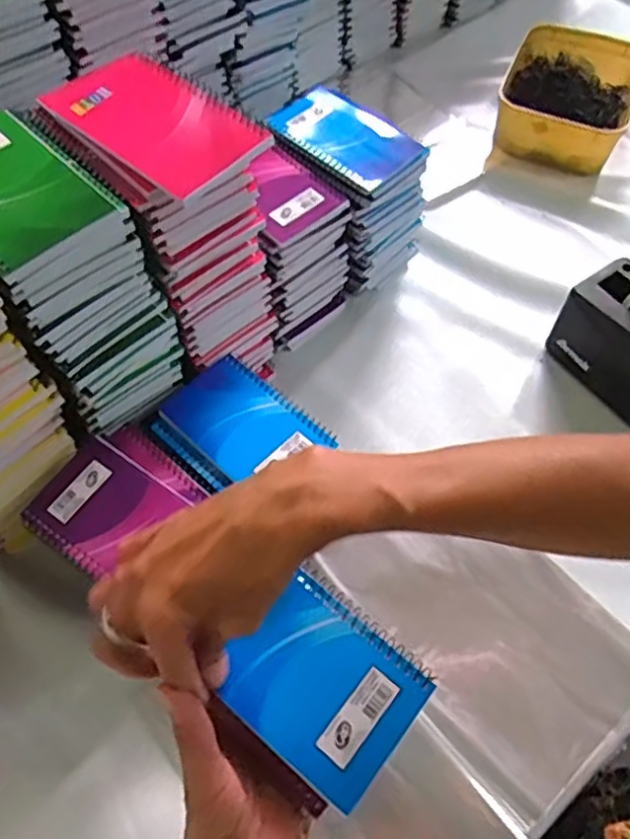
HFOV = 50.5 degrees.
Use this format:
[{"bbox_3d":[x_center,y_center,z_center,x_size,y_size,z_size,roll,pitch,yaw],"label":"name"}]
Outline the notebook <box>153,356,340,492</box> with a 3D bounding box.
[{"bbox_3d":[-0.066,0.007,0.546,0.128,0.017,0.095,40,68,20],"label":"notebook"}]

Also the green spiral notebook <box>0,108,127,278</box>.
[{"bbox_3d":[-0.190,-0.148,0.412,0.090,0.005,0.125,-39,68,-20],"label":"green spiral notebook"}]

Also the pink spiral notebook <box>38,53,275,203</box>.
[{"bbox_3d":[-0.108,-0.201,0.449,0.083,0.015,0.140,-40,68,-20],"label":"pink spiral notebook"}]

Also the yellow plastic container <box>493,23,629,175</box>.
[{"bbox_3d":[0.324,-0.416,0.862,0.160,0.069,0.202,21,59,13],"label":"yellow plastic container"}]

